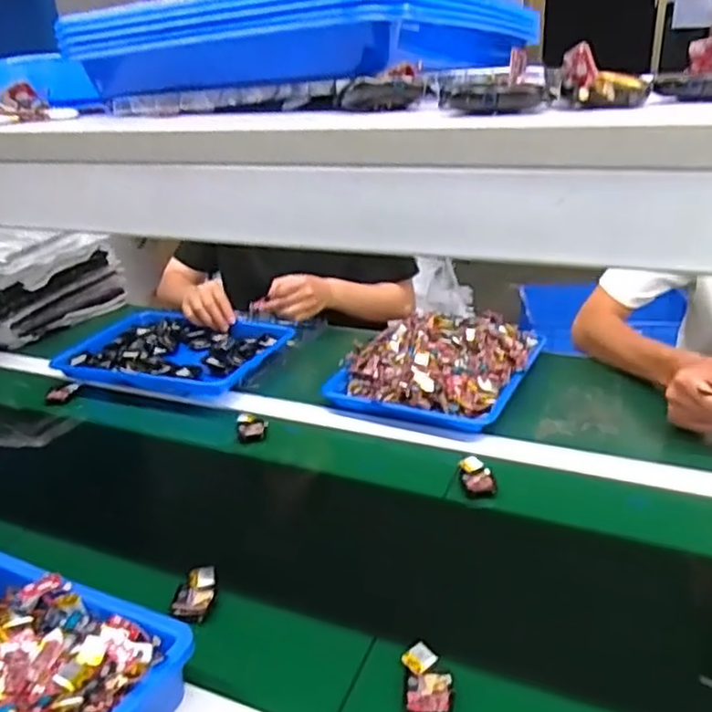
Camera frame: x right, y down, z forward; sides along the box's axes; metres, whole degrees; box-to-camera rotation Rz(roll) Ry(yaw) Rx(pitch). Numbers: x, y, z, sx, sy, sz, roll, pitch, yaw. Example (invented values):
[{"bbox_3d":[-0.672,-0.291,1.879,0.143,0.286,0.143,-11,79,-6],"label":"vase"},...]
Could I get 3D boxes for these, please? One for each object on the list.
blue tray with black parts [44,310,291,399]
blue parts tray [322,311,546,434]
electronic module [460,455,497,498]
[{"bbox_3d":[-0.288,-0.010,1.067,0.313,0.039,0.232,7,26,24],"label":"blue tray with black parts"},{"bbox_3d":[0.125,0.005,0.980,0.246,0.068,0.291,10,28,29],"label":"blue parts tray"},{"bbox_3d":[0.137,0.136,0.744,0.037,0.017,0.058,-3,24,3],"label":"electronic module"}]

